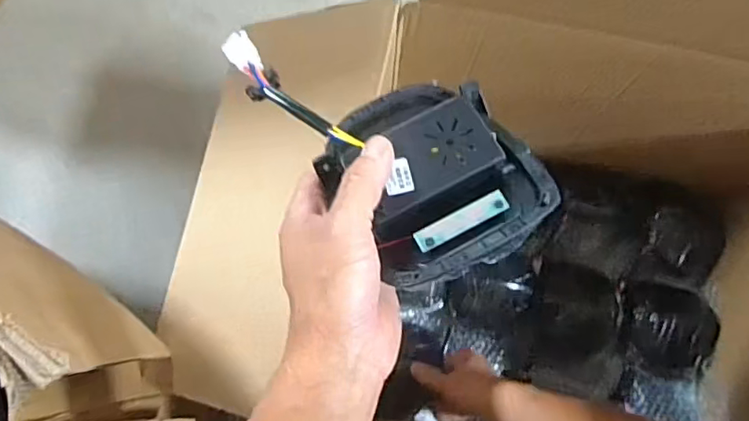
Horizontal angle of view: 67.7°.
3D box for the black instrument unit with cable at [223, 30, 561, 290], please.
[{"bbox_3d":[0.010,-0.056,0.335,0.113,0.047,0.206,-35,79,-8],"label":"black instrument unit with cable"}]

